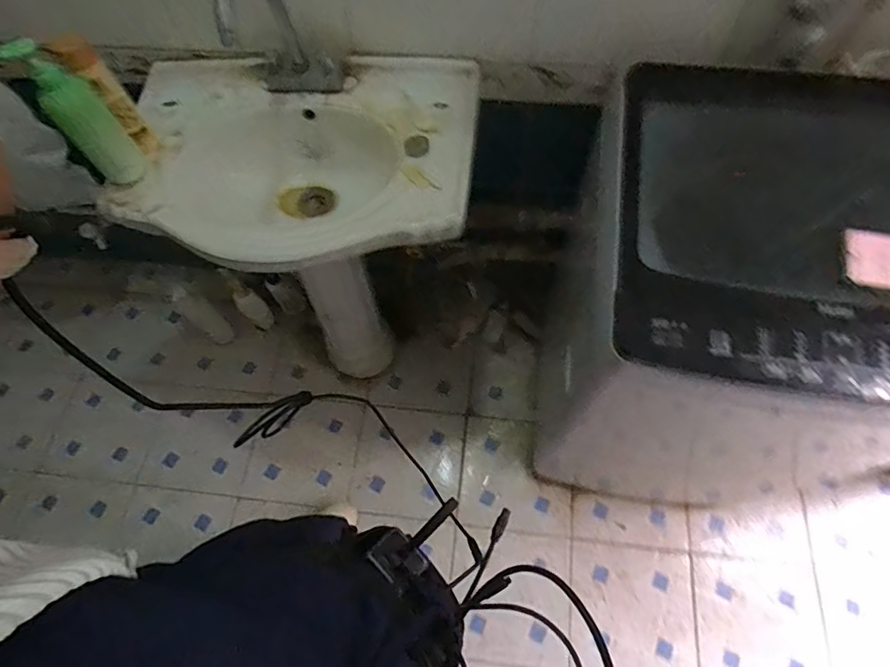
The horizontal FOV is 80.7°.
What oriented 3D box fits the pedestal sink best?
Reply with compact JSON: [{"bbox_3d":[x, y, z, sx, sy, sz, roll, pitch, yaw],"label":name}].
[{"bbox_3d":[-0.280,-0.161,1.198,0.639,0.740,0.425,4,63,4],"label":"pedestal sink"}]

